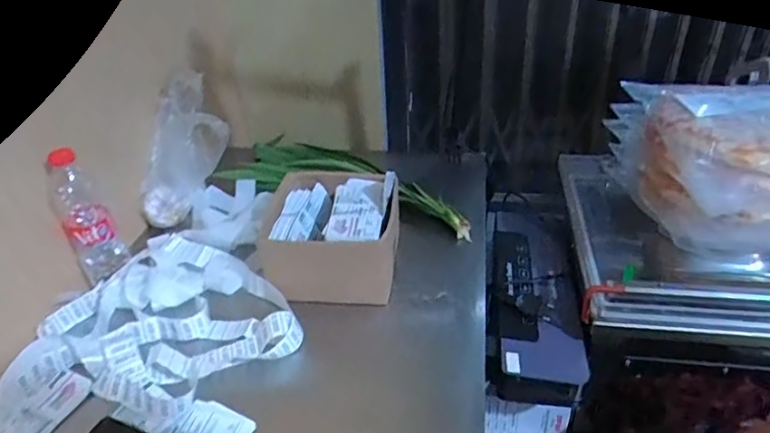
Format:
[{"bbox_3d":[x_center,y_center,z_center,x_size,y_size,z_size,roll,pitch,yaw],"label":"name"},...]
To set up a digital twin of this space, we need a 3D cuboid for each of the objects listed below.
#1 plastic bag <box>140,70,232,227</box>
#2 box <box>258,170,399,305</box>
[{"bbox_3d":[-0.345,-0.115,0.924,0.135,0.264,0.063,14,3,24],"label":"plastic bag"},{"bbox_3d":[-0.077,0.024,0.799,0.180,0.106,0.183,-1,35,4],"label":"box"}]

